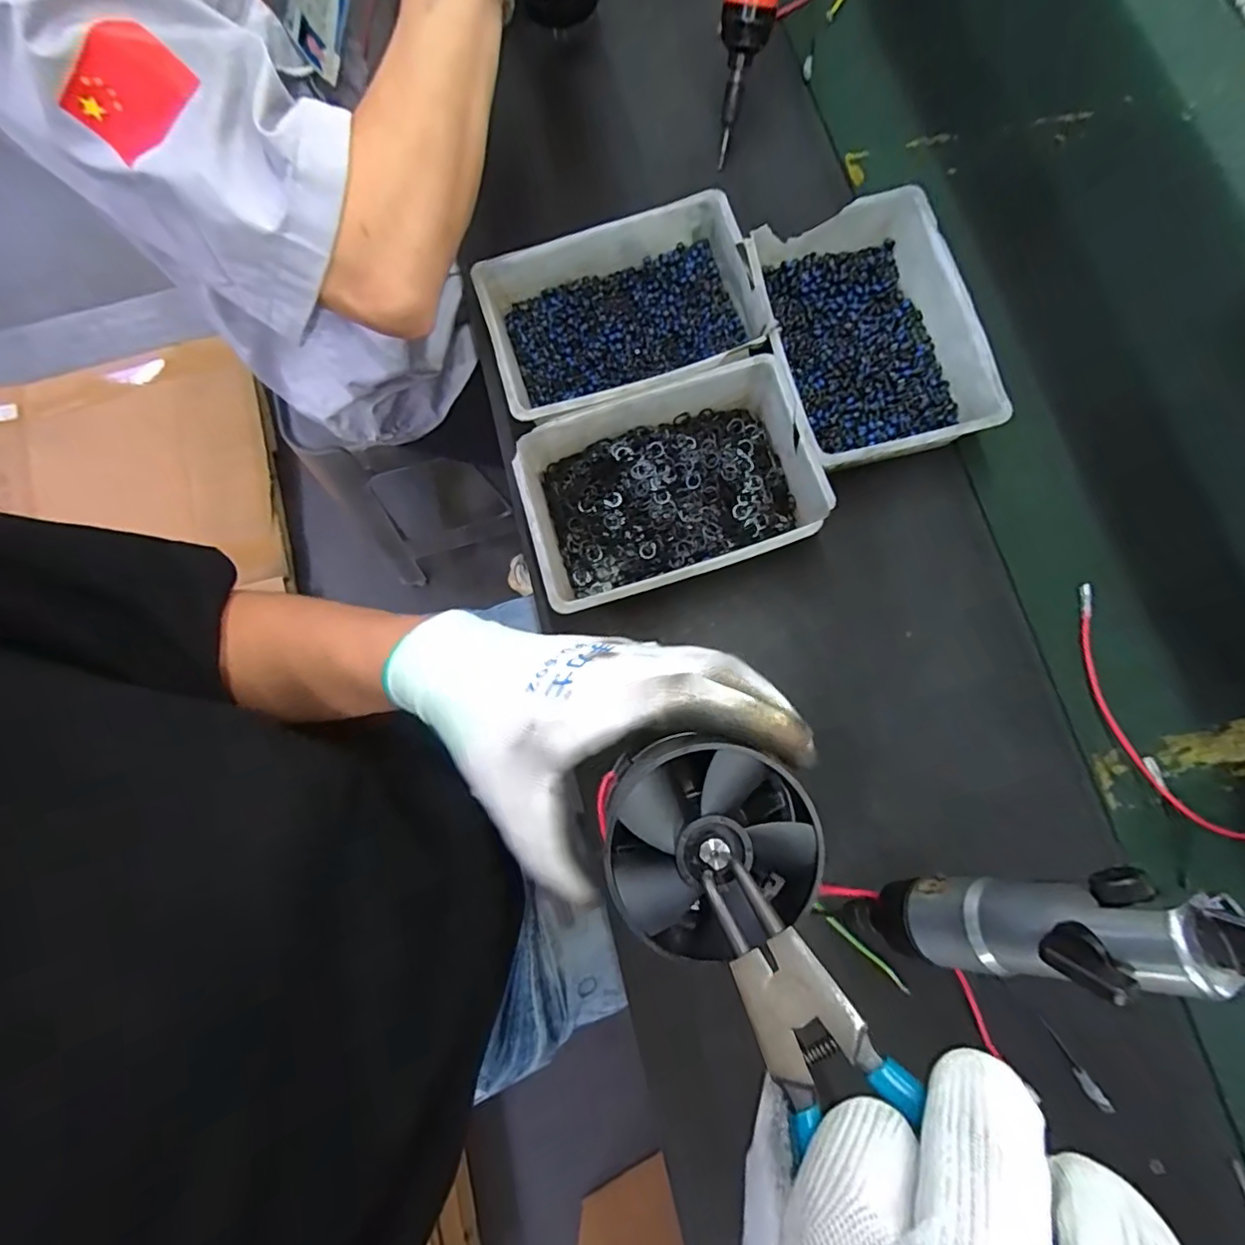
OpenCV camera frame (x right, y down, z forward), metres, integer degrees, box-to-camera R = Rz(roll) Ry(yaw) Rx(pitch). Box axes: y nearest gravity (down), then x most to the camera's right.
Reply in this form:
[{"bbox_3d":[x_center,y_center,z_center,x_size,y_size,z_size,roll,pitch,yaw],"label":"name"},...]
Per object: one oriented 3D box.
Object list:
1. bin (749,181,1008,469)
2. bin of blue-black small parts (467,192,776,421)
[{"bbox_3d":[0.183,-0.218,0.440,0.145,0.050,0.202,-13,78,-3],"label":"bin"},{"bbox_3d":[-0.001,-0.237,0.455,0.201,0.052,0.145,-16,79,-4],"label":"bin of blue-black small parts"}]

